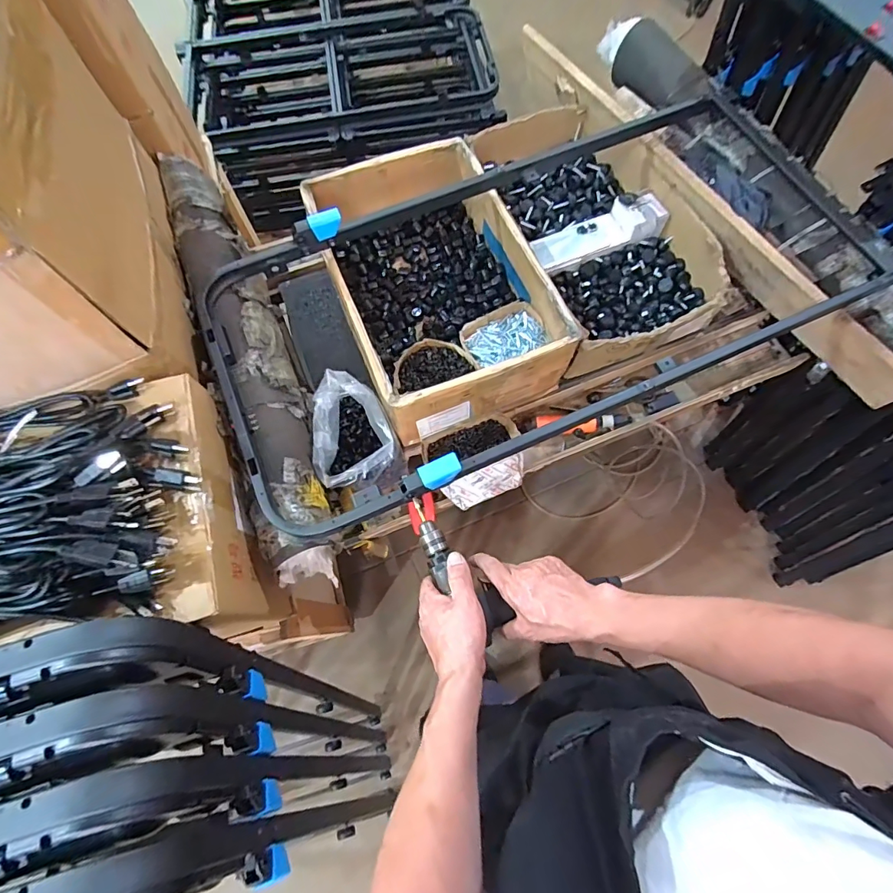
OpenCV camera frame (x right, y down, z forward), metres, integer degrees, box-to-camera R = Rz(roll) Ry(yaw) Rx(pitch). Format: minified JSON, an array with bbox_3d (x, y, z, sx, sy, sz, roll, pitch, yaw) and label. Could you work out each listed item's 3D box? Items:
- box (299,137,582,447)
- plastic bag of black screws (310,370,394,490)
[{"bbox_3d":[-0.023,-0.317,0.899,0.360,0.165,0.537,-21,71,-6],"label":"box"},{"bbox_3d":[-0.165,-0.024,0.791,0.125,0.107,0.180,-20,70,-6],"label":"plastic bag of black screws"}]

